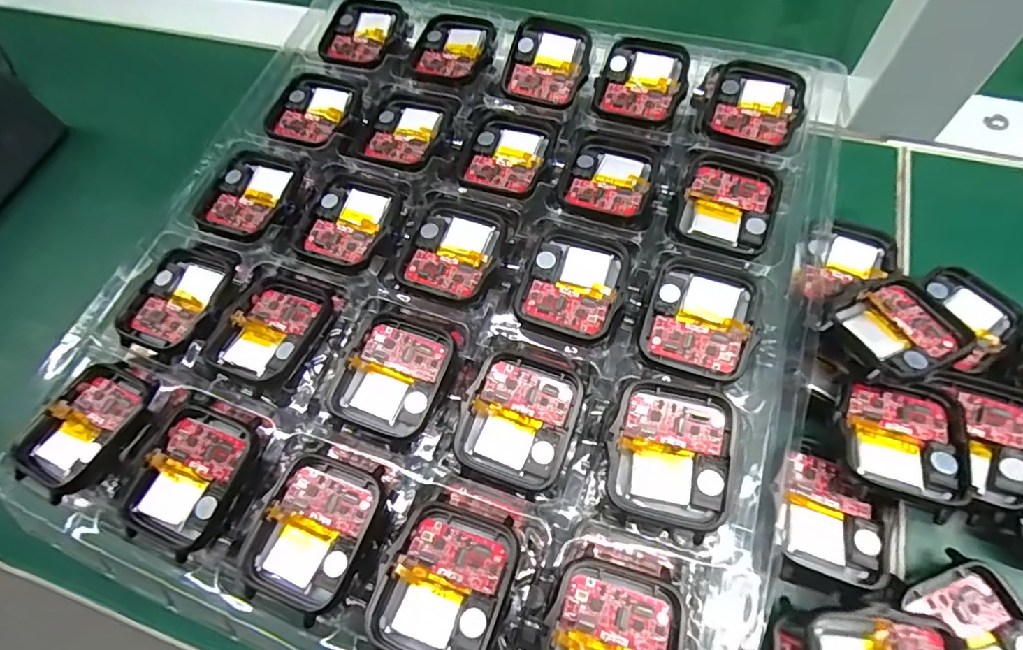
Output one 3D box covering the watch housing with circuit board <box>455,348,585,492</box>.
[{"bbox_3d":[0.003,0.031,0.177,0.036,0.007,0.043,19,67,14],"label":"watch housing with circuit board"}]

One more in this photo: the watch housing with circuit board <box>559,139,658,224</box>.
[{"bbox_3d":[0.041,-0.062,0.220,0.035,0.004,0.039,17,66,13],"label":"watch housing with circuit board"}]

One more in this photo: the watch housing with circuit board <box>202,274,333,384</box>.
[{"bbox_3d":[-0.090,0.000,0.195,0.034,0.011,0.042,21,67,14],"label":"watch housing with circuit board"}]

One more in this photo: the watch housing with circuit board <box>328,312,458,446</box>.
[{"bbox_3d":[-0.041,0.017,0.186,0.035,0.005,0.042,19,67,14],"label":"watch housing with circuit board"}]

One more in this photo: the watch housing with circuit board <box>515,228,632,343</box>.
[{"bbox_3d":[0.024,-0.016,0.198,0.036,0.006,0.040,18,66,13],"label":"watch housing with circuit board"}]

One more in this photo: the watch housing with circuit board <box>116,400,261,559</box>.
[{"bbox_3d":[-0.108,0.053,0.178,0.035,0.012,0.045,17,66,13],"label":"watch housing with circuit board"}]

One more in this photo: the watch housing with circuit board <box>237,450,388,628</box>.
[{"bbox_3d":[-0.063,0.065,0.165,0.036,0.007,0.045,15,66,12],"label":"watch housing with circuit board"}]

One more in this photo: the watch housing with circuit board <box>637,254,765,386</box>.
[{"bbox_3d":[0.068,-0.003,0.188,0.036,0.010,0.041,17,66,13],"label":"watch housing with circuit board"}]

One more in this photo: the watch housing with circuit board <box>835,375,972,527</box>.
[{"bbox_3d":[0.129,0.037,0.173,0.037,0.009,0.042,15,66,12],"label":"watch housing with circuit board"}]

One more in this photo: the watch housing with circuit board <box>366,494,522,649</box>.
[{"bbox_3d":[-0.020,0.077,0.155,0.036,0.011,0.044,16,66,13],"label":"watch housing with circuit board"}]

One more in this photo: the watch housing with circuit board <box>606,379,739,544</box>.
[{"bbox_3d":[0.050,0.041,0.166,0.037,0.011,0.042,12,65,11],"label":"watch housing with circuit board"}]

